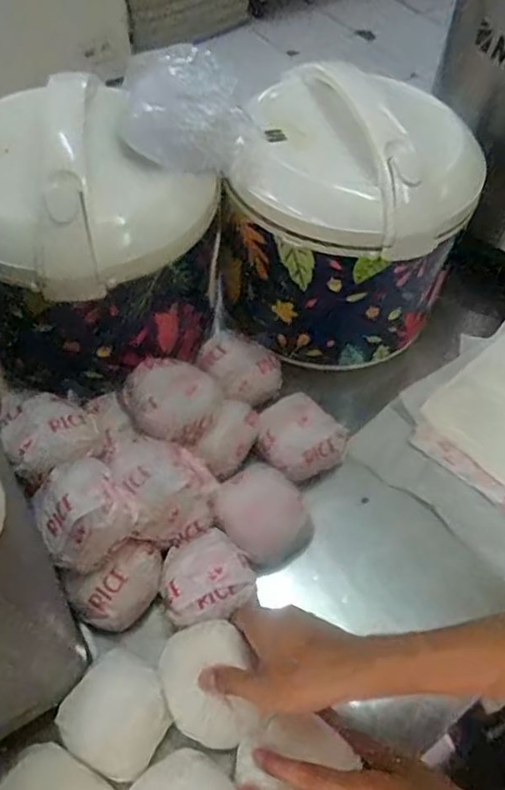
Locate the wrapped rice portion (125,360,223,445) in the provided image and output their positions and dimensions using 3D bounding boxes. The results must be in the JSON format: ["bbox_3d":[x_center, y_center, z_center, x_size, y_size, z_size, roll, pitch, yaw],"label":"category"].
[{"bbox_3d":[-0.077,0.002,0.594,0.076,0.044,0.083,2,56,-3],"label":"wrapped rice portion"}]

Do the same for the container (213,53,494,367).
[{"bbox_3d":[0.095,-0.167,0.634,0.203,0.218,0.188,24,58,12],"label":"container"}]

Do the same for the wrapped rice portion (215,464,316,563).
[{"bbox_3d":[0.013,0.112,0.592,0.085,0.040,0.076,38,61,20],"label":"wrapped rice portion"}]

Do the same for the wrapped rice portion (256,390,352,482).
[{"bbox_3d":[0.048,0.044,0.629,0.084,0.042,0.078,39,62,21],"label":"wrapped rice portion"}]

